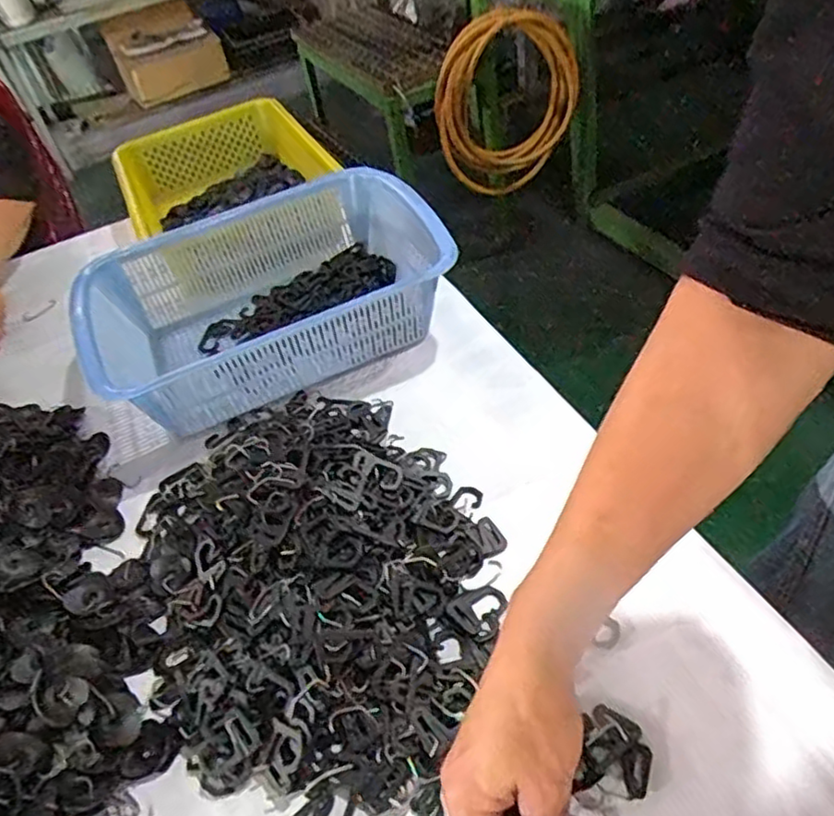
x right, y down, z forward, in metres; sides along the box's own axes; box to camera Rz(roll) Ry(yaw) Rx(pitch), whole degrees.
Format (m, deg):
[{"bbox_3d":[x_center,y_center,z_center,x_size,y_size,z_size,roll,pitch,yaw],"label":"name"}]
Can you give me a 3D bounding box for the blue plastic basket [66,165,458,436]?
[{"bbox_3d":[-0.159,-0.116,0.711,0.361,0.121,0.260,-26,47,-12],"label":"blue plastic basket"}]

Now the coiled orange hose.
[{"bbox_3d":[0.211,-0.759,1.640,0.373,0.424,0.105,21,16,-38],"label":"coiled orange hose"}]

